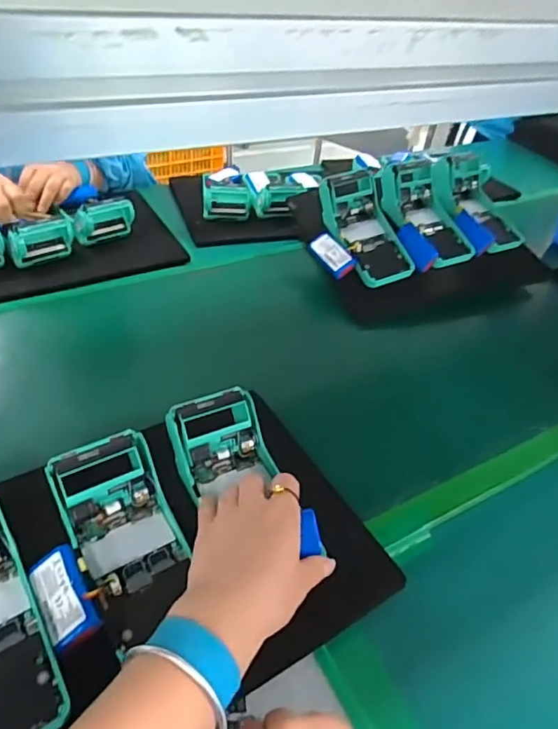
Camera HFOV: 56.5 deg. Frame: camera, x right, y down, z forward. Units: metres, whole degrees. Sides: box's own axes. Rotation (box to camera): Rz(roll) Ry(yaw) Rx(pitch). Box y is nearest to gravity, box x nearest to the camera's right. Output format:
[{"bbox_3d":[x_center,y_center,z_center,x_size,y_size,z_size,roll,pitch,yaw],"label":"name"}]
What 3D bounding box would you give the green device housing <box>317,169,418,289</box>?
[{"bbox_3d":[0.123,-0.192,0.746,0.082,0.059,0.176,-19,78,-25],"label":"green device housing"}]

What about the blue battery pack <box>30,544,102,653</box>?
[{"bbox_3d":[-0.153,0.165,0.370,0.032,0.012,0.069,-37,54,-11],"label":"blue battery pack"}]

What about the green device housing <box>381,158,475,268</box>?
[{"bbox_3d":[0.217,-0.226,0.761,0.105,0.098,0.152,-13,44,-19],"label":"green device housing"}]

